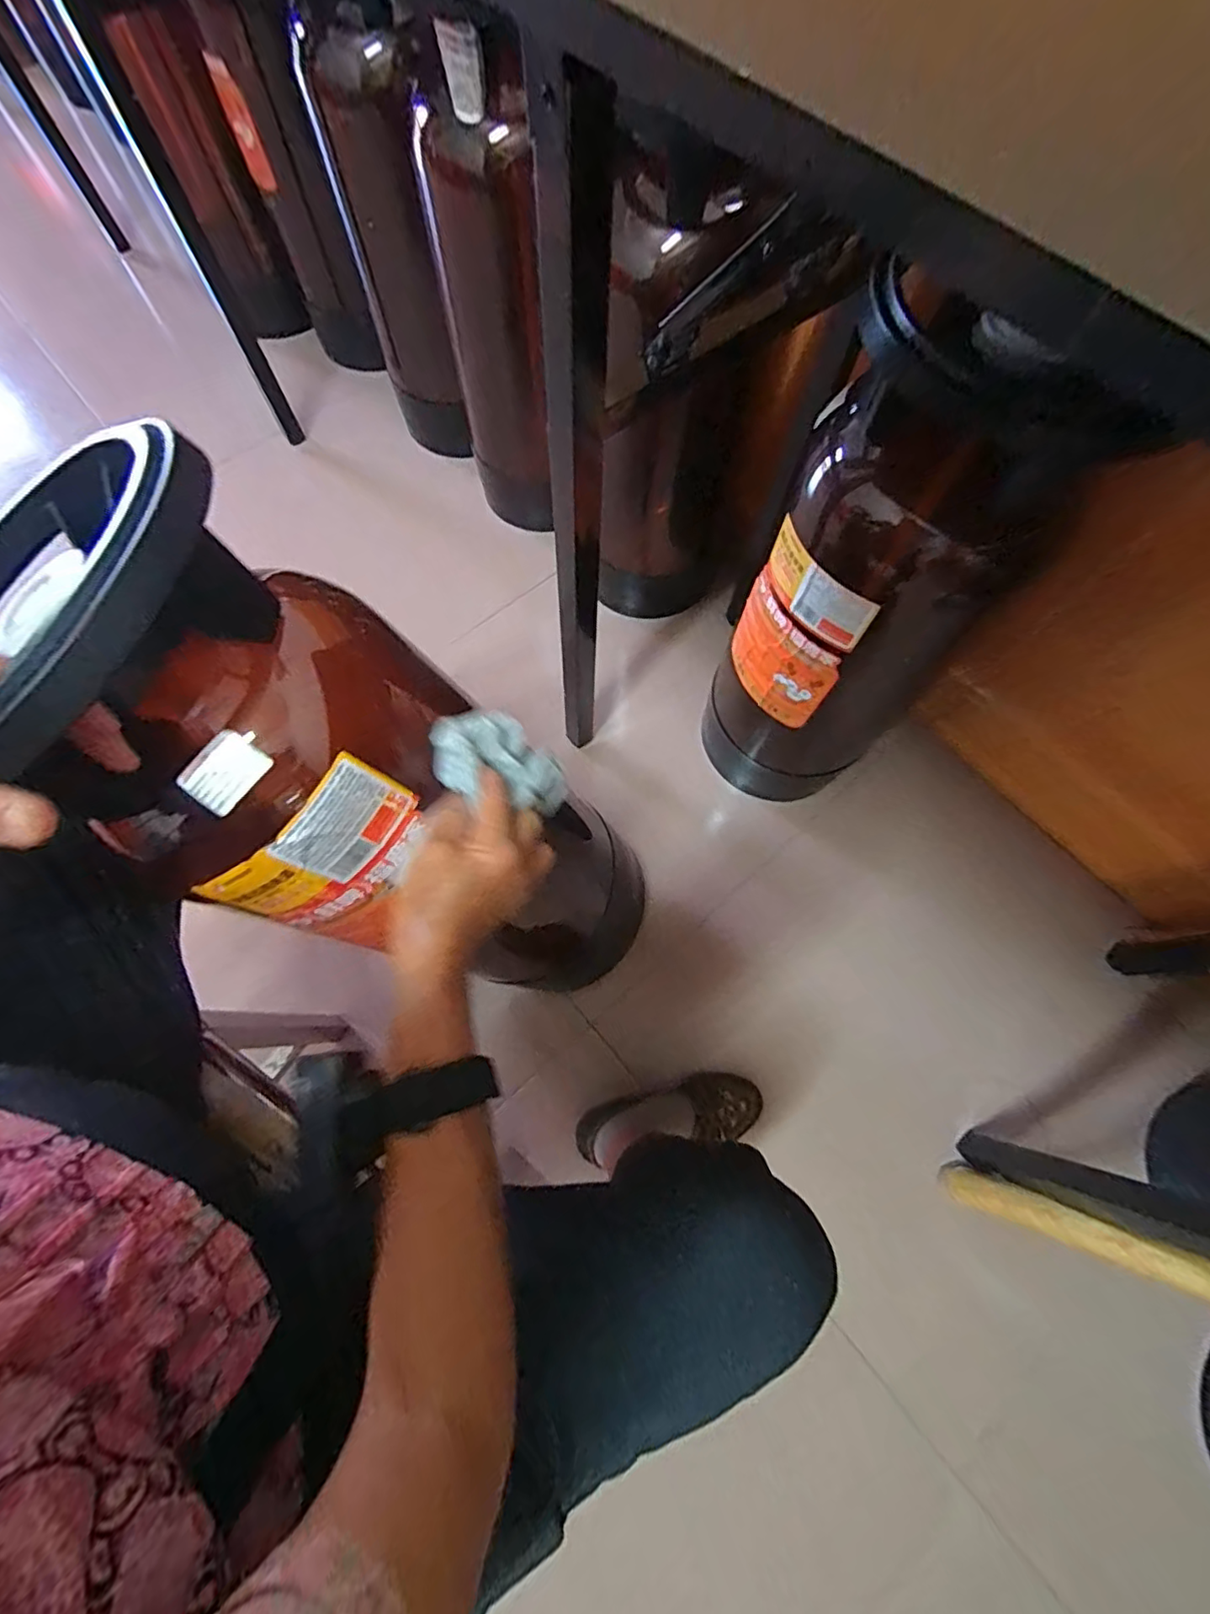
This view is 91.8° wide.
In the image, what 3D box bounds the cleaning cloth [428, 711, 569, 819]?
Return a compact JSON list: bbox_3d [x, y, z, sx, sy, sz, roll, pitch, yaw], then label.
[{"bbox_3d":[-0.065,-0.027,0.403,0.114,0.032,0.058,26,64,-40],"label":"cleaning cloth"}]

